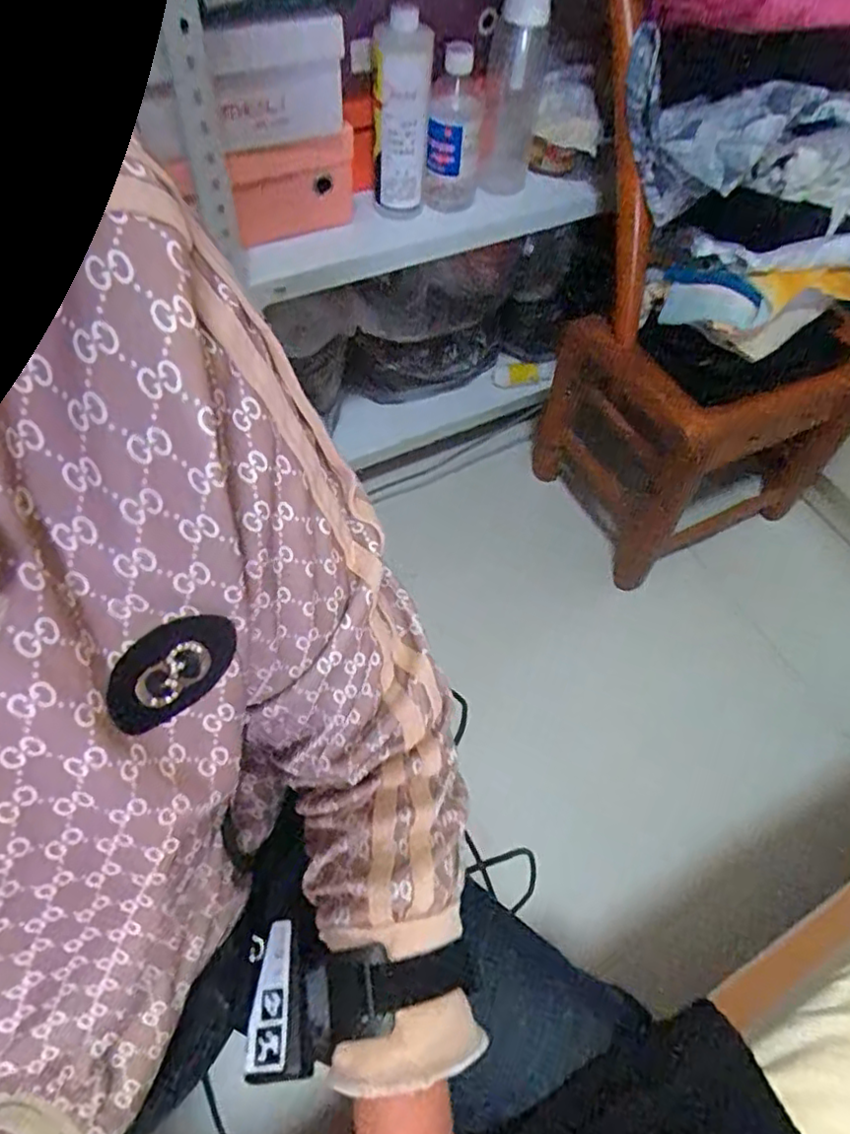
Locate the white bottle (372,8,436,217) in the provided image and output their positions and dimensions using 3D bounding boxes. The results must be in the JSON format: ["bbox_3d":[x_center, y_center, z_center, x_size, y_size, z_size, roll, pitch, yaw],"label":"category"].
[{"bbox_3d":[-0.027,-0.475,0.714,0.061,0.205,0.054,2,59,-2],"label":"white bottle"}]

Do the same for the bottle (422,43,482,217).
[{"bbox_3d":[0.032,-0.484,0.748,0.060,0.173,0.063,6,59,0],"label":"bottle"}]

